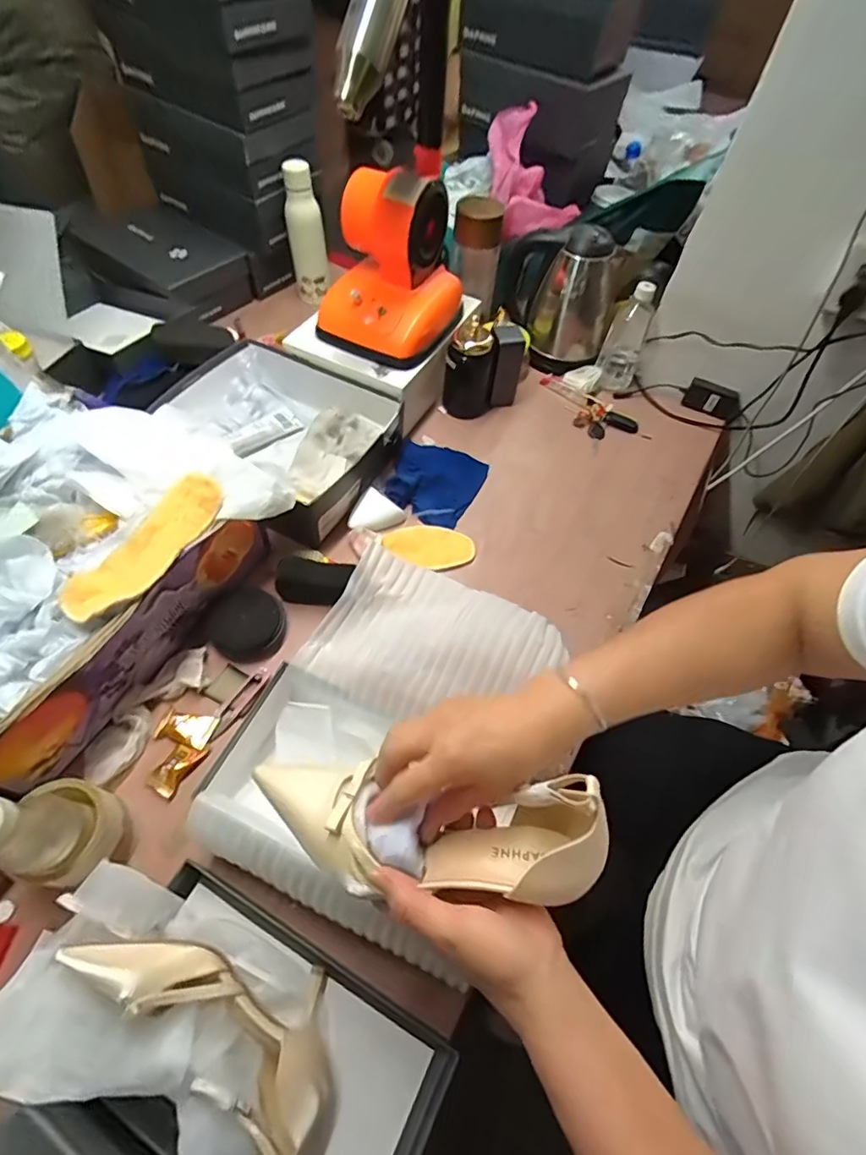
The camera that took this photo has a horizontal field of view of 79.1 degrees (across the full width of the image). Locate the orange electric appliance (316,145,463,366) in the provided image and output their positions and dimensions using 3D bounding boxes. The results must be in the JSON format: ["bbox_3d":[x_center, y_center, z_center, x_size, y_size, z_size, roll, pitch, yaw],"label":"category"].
[{"bbox_3d":[-0.062,-0.480,0.794,0.170,0.203,0.200,24,58,10],"label":"orange electric appliance"}]

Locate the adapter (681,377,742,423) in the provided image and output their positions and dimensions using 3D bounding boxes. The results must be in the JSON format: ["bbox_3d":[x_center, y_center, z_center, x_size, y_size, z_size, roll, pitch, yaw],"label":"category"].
[{"bbox_3d":[0.515,-0.327,0.973,0.104,0.057,0.028,34,60,16],"label":"adapter"}]

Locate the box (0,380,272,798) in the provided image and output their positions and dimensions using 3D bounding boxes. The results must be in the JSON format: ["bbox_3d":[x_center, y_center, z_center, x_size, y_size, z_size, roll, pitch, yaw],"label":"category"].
[{"bbox_3d":[-0.441,-0.009,0.604,0.327,0.177,0.396,26,59,11],"label":"box"}]

